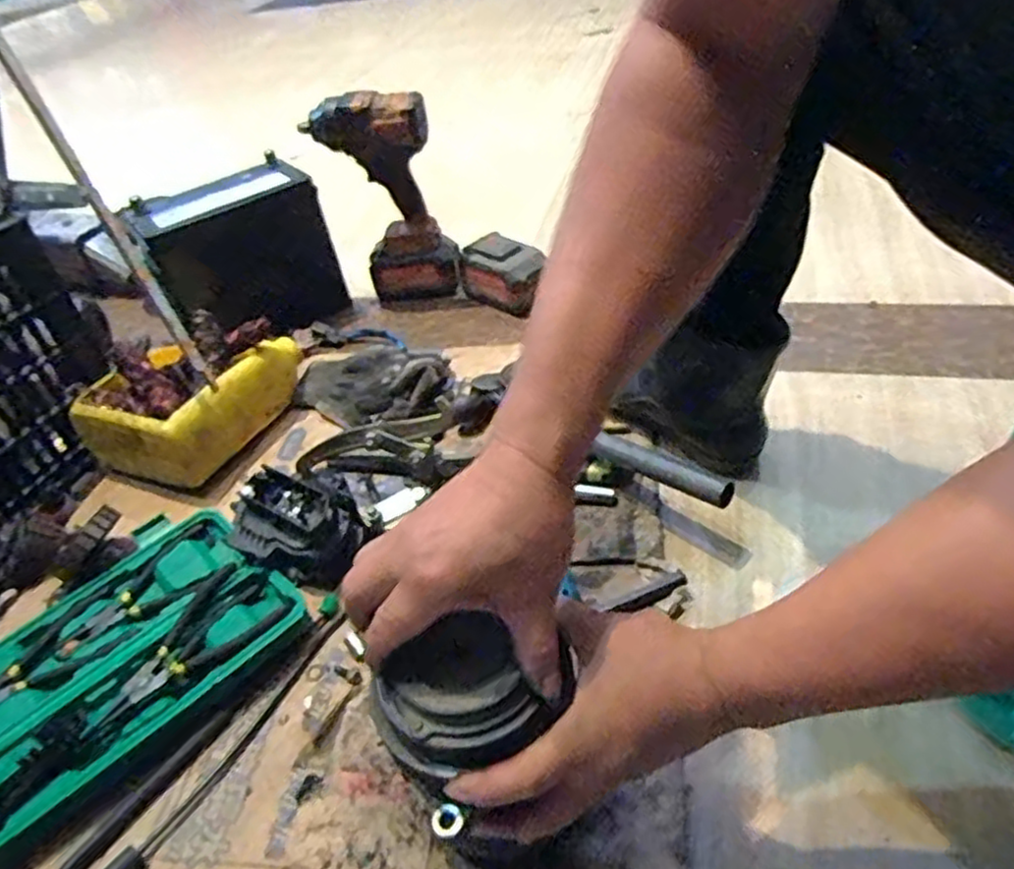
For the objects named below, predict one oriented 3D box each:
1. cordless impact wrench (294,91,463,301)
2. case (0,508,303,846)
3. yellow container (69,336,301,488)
[{"bbox_3d":[-0.170,-0.329,1.009,0.171,0.283,0.071,-11,41,-1],"label":"cordless impact wrench"},{"bbox_3d":[-0.349,0.183,0.604,0.287,0.034,0.220,-36,47,-28],"label":"case"},{"bbox_3d":[-0.362,-0.047,0.846,0.168,0.094,0.225,14,46,25],"label":"yellow container"}]

